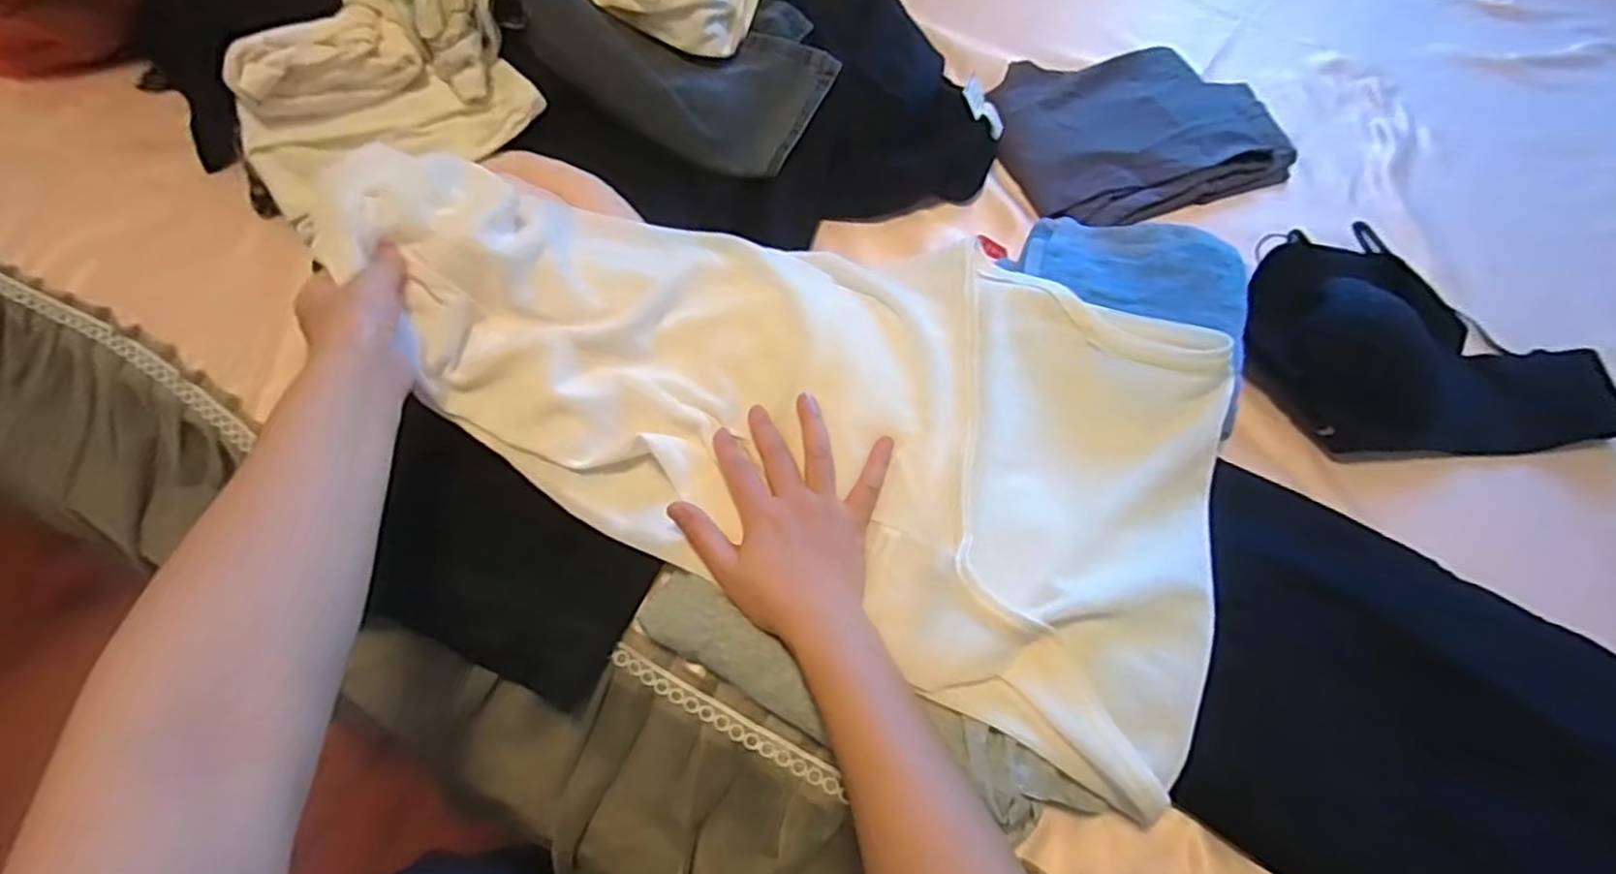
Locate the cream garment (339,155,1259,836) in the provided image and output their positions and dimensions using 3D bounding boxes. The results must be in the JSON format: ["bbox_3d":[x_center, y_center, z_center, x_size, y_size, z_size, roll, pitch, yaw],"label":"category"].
[{"bbox_3d":[-0.014,-0.039,0.528,0.603,0.111,0.317,22,62,7],"label":"cream garment"}]

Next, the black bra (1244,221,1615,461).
[{"bbox_3d":[0.484,-0.086,0.606,0.298,0.076,0.184,-3,60,-4],"label":"black bra"}]

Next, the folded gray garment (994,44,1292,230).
[{"bbox_3d":[0.319,-0.303,0.747,0.273,0.034,0.200,-17,63,-12],"label":"folded gray garment"}]

